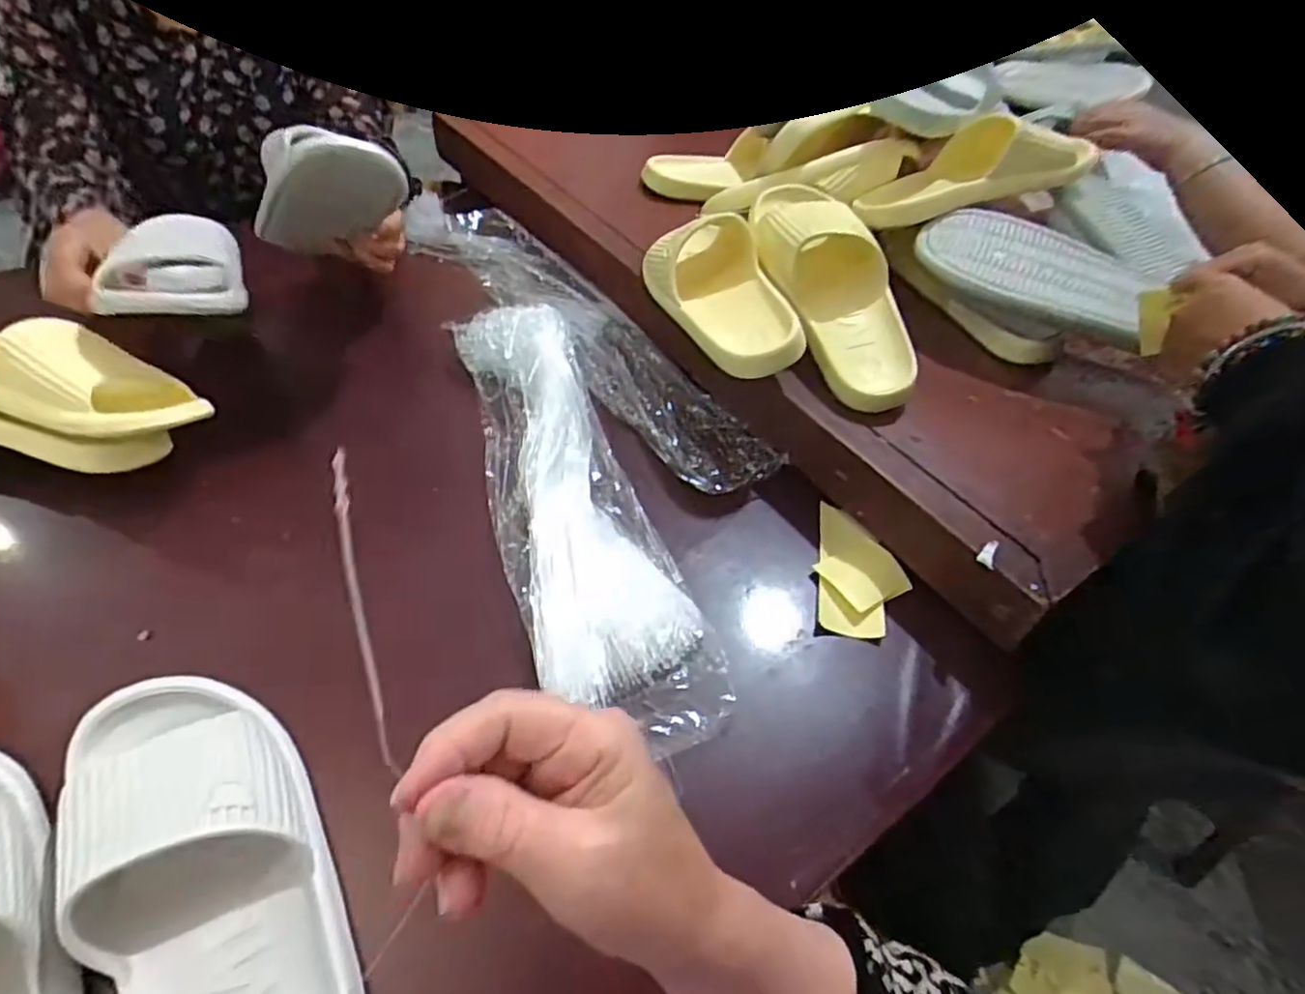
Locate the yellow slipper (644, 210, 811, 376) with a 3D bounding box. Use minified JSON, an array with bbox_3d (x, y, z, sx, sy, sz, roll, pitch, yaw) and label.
[{"bbox_3d":[0.061,-0.198,0.644,0.087,0.086,0.229,-11,50,-17],"label":"yellow slipper"}]

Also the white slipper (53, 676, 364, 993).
[{"bbox_3d":[-0.236,0.207,0.362,0.120,0.064,0.288,-28,56,-28],"label":"white slipper"}]

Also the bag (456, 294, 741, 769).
[{"bbox_3d":[-0.076,-0.009,0.589,0.129,0.044,0.466,-13,51,-18],"label":"bag"}]

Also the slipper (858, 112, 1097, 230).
[{"bbox_3d":[0.333,-0.335,0.706,0.233,0.079,0.084,-13,46,14],"label":"slipper"}]

